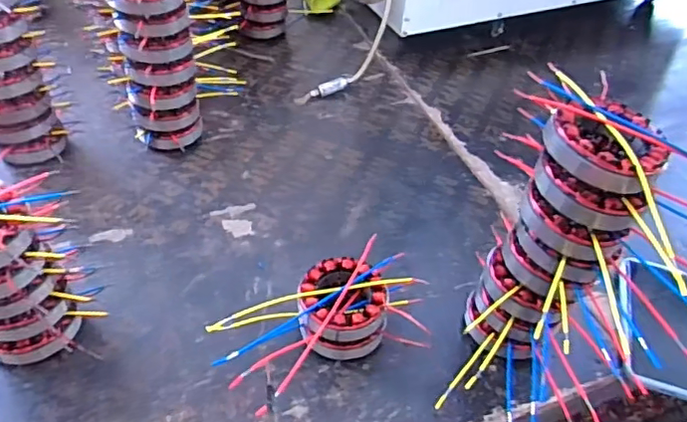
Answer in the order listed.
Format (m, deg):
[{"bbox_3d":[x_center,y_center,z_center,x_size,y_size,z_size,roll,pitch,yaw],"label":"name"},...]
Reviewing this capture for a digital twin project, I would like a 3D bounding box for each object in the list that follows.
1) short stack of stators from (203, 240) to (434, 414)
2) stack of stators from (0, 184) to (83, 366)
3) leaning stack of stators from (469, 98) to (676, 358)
[{"bbox_3d":[-0.020,0.111,0.546,0.190,0.068,0.118,-21,51,-25],"label":"short stack of stators"},{"bbox_3d":[-0.297,0.065,0.492,0.089,0.166,0.081,-30,55,-31],"label":"stack of stators"},{"bbox_3d":[0.185,0.037,0.498,0.101,0.260,0.095,25,48,19],"label":"leaning stack of stators"}]

